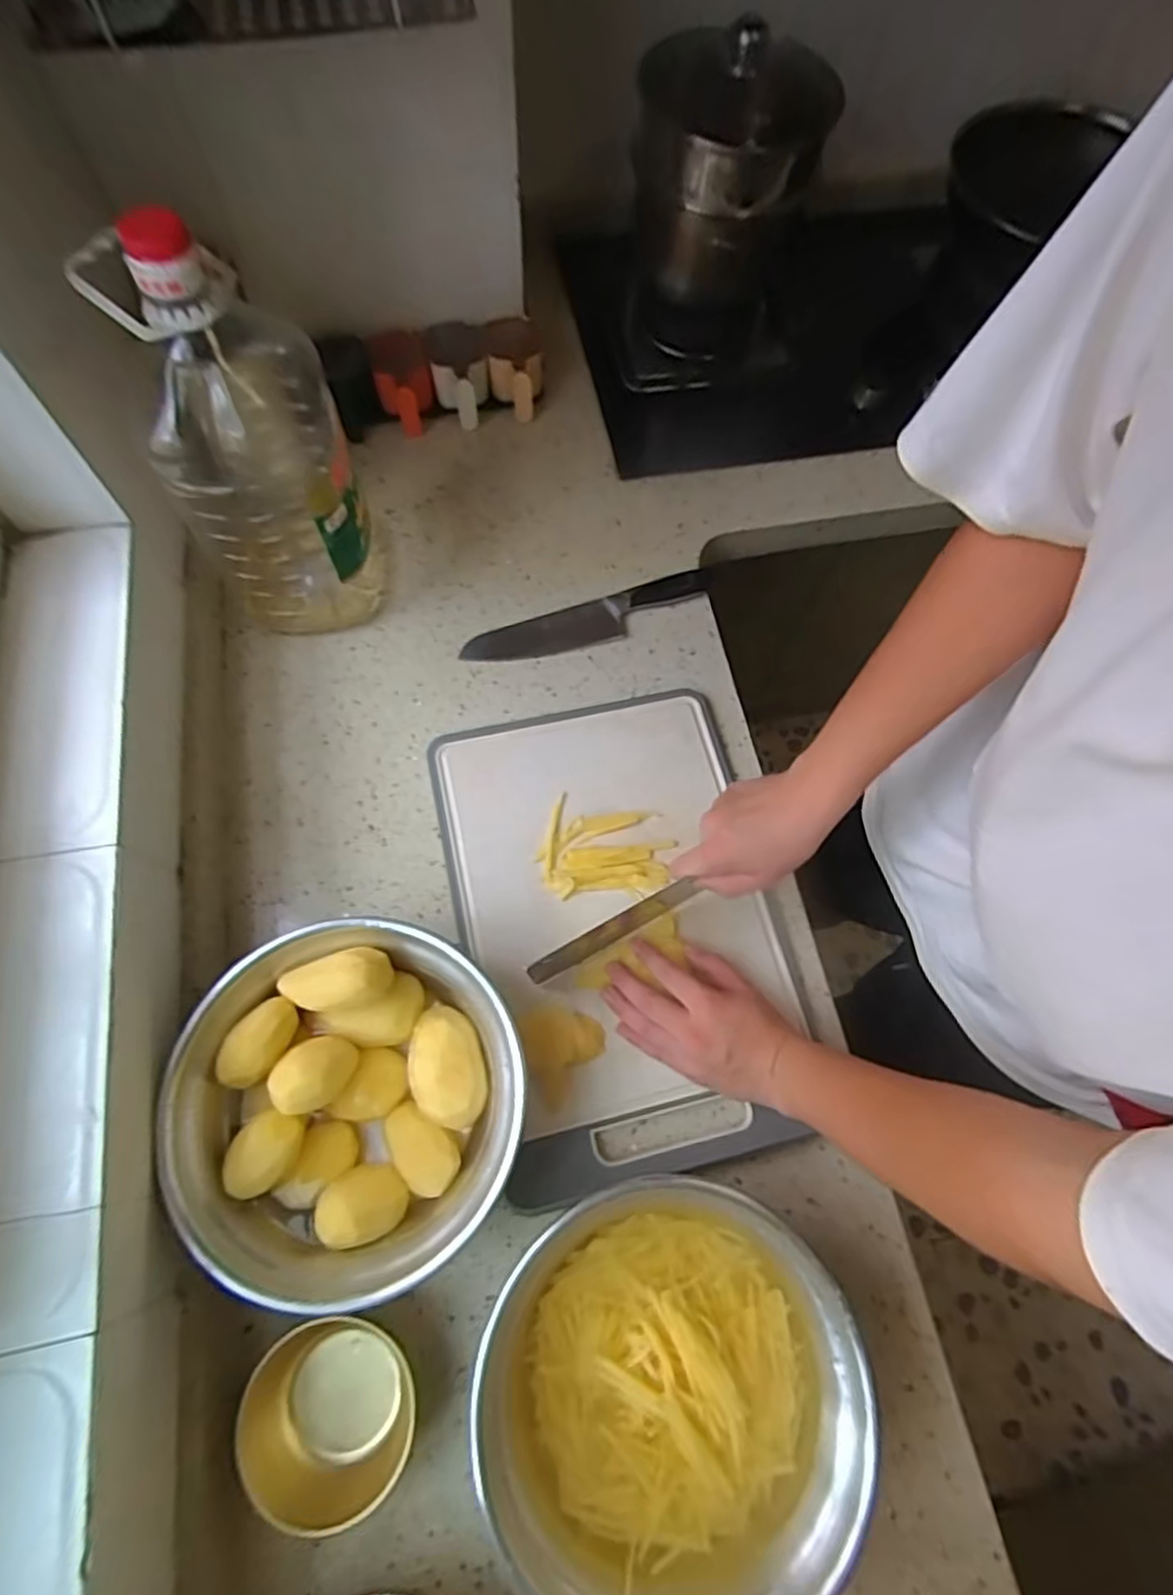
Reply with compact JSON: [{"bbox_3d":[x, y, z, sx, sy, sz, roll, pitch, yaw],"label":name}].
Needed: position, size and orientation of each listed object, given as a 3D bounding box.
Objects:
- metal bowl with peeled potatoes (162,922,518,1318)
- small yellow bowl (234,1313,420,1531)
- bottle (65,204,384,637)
[{"bbox_3d":[-0.174,0.231,0.539,0.239,0.094,0.251,0,69,-1],"label":"metal bowl with peeled potatoes"},{"bbox_3d":[-0.179,0.434,0.488,0.110,0.051,0.097,-1,69,-2],"label":"small yellow bowl"},{"bbox_3d":[-0.280,-0.301,0.605,0.132,0.349,0.150,-14,70,-7],"label":"bottle"}]

